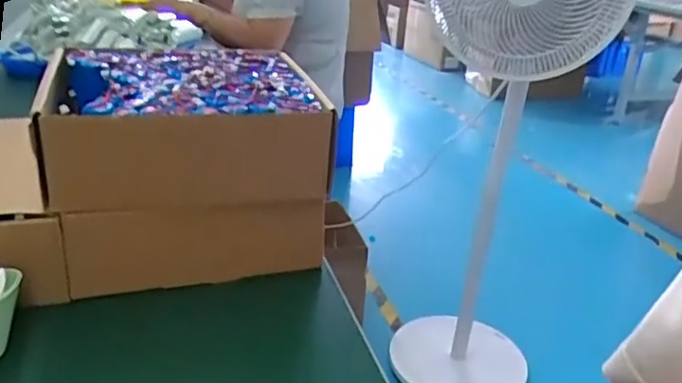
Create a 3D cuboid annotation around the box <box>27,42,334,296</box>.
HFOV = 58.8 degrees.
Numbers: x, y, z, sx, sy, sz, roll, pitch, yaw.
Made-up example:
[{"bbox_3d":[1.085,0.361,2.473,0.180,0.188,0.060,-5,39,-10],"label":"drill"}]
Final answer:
[{"bbox_3d":[-0.130,-0.028,0.512,0.198,0.142,0.197,-4,25,-16],"label":"box"}]

